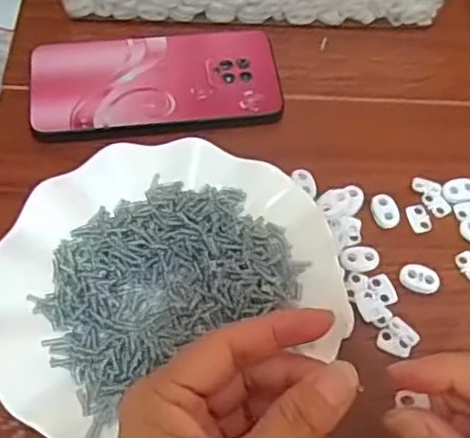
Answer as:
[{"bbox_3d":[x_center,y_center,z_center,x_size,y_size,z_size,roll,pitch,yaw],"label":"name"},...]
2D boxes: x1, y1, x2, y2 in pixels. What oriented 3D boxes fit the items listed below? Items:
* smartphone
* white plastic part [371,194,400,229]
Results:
[{"bbox_3d":[-0.052,-0.092,0.429,0.162,0.006,0.079,-6,65,-6],"label":"smartphone"},{"bbox_3d":[0.093,-0.005,0.395,0.016,0.006,0.022,-6,65,-6],"label":"white plastic part"}]

